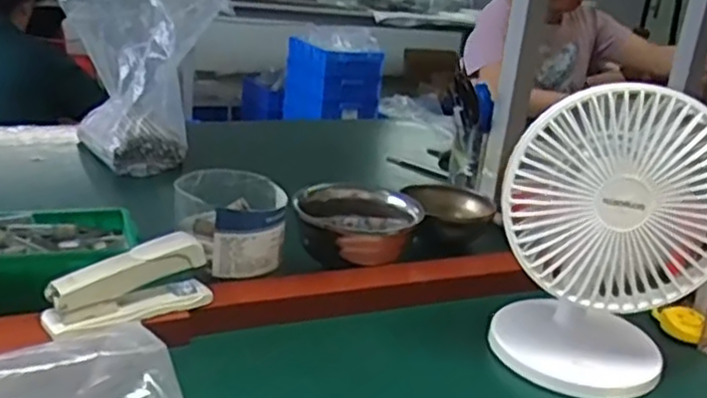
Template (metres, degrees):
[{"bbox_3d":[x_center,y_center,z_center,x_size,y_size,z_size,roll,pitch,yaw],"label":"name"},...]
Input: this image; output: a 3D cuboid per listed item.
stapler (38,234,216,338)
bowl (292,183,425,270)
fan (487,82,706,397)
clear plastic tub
[{"bbox_3d":[-0.165,0.061,0.540,0.121,0.055,0.027,-11,26,-40],"label":"stapler"},{"bbox_3d":[0.006,0.029,0.736,0.123,0.059,0.123,5,20,-2],"label":"bowl"},{"bbox_3d":[0.197,0.026,0.549,0.154,0.216,0.106,13,21,19],"label":"fan"},{"bbox_3d":[-0.111,0.017,0.656,0.102,0.065,0.106,4,20,-5],"label":"clear plastic tub"}]

